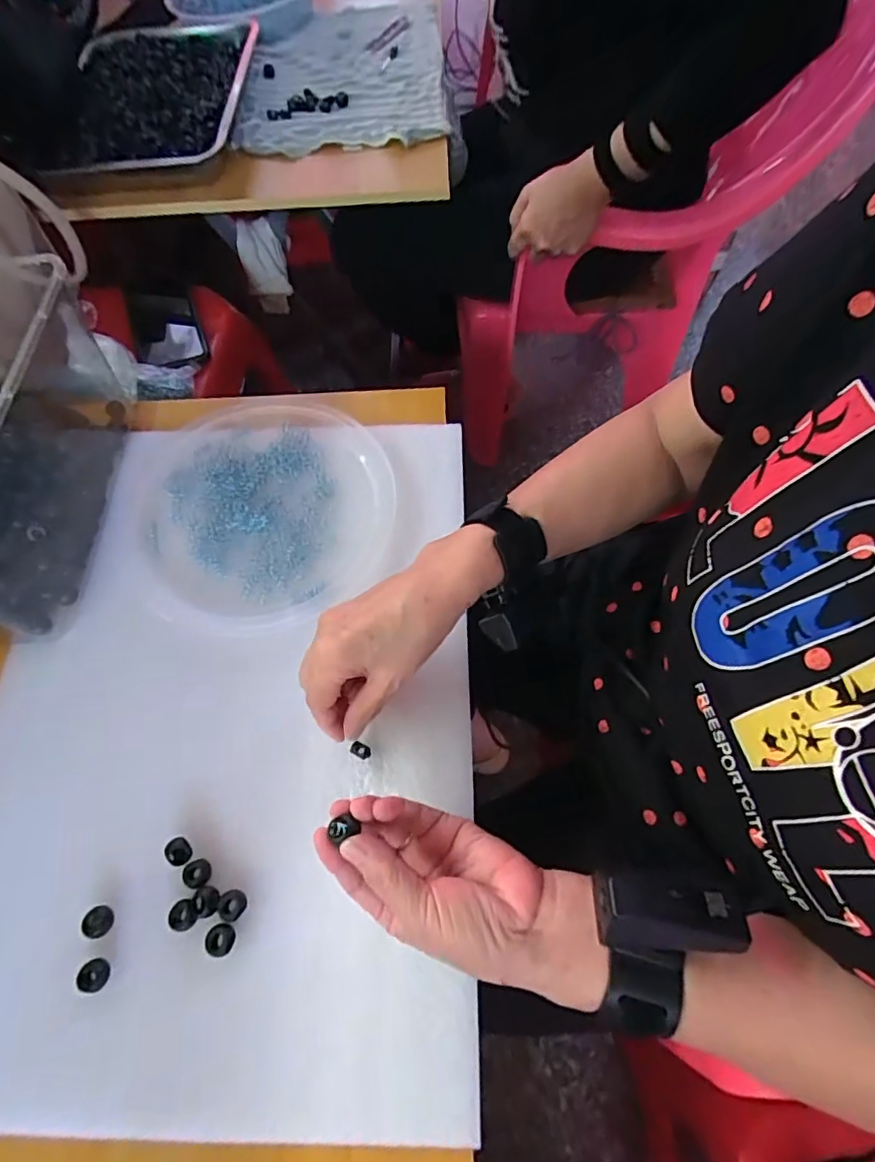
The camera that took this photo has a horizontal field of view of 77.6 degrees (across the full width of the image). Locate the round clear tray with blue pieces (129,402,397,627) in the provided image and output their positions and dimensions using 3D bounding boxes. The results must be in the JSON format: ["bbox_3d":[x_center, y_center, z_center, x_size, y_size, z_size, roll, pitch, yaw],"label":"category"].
[{"bbox_3d":[-0.164,-0.072,0.507,0.235,0.022,0.243,1,65,-1],"label":"round clear tray with blue pieces"}]

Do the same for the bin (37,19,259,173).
[{"bbox_3d":[-0.335,-0.588,0.653,0.202,0.037,0.277,4,64,4],"label":"bin"}]

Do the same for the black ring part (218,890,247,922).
[{"bbox_3d":[-0.140,0.221,0.371,0.018,0.005,0.018,1,65,-1],"label":"black ring part"}]

